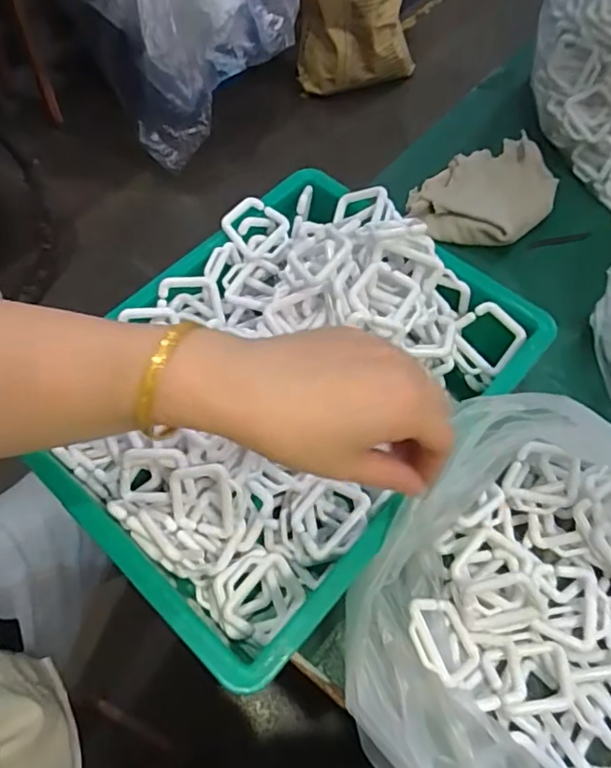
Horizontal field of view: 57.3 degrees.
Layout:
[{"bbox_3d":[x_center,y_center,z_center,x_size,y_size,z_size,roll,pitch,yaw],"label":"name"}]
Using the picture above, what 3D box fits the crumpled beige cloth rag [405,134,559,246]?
[{"bbox_3d":[0.204,-0.209,0.605,0.175,0.028,0.114,-38,66,-22],"label":"crumpled beige cloth rag"}]

